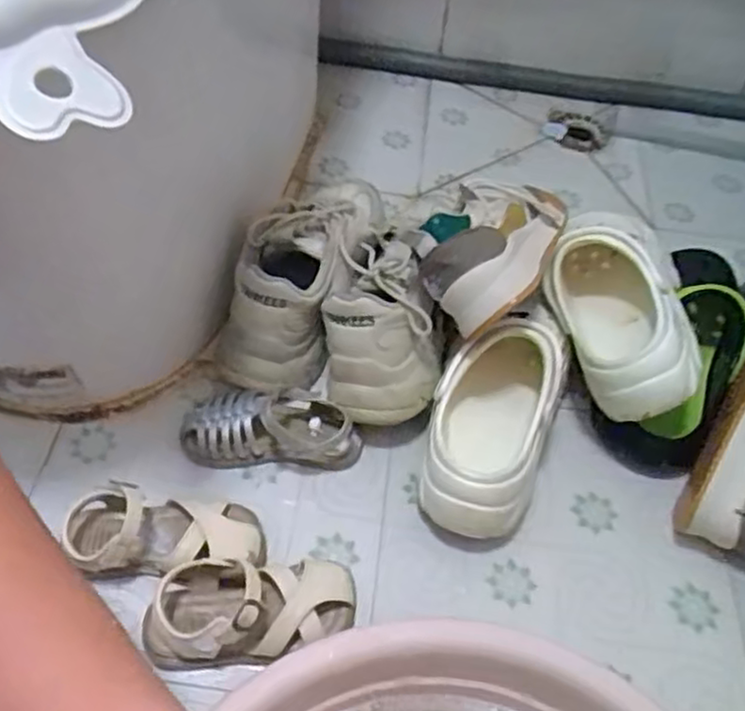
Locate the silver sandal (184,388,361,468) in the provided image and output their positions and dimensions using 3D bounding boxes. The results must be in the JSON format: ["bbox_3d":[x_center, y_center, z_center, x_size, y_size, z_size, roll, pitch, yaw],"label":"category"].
[{"bbox_3d":[-0.089,0.061,0.650,0.154,0.062,0.063,3,50,-3],"label":"silver sandal"}]

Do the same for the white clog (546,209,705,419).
[{"bbox_3d":[0.229,-0.037,0.644,0.104,0.088,0.173,-12,53,-15],"label":"white clog"}]

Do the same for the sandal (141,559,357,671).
[{"bbox_3d":[-0.090,0.192,0.542,0.152,0.062,0.075,-4,51,-9],"label":"sandal"}]

